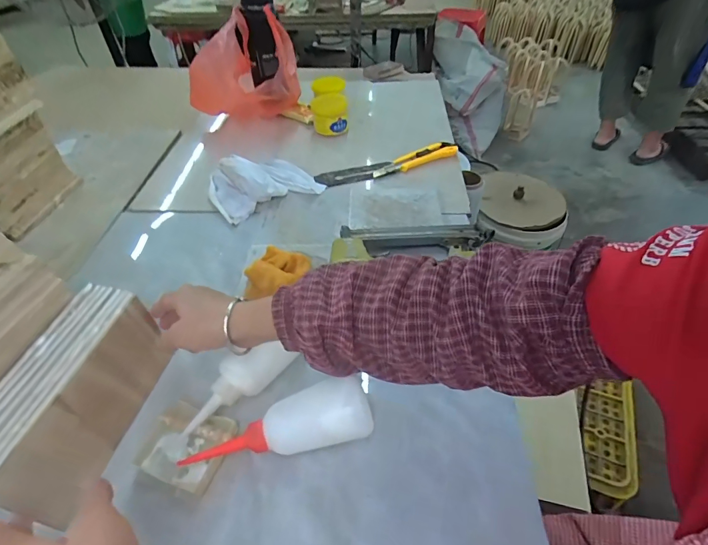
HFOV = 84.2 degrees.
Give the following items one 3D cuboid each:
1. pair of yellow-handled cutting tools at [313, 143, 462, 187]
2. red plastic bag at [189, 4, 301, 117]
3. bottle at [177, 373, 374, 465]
[{"bbox_3d":[0.063,-0.207,0.751,0.277,0.028,0.041,-15,48,-12],"label":"pair of yellow-handled cutting tools"},{"bbox_3d":[-0.239,-0.442,0.851,0.228,0.182,0.142,16,49,17],"label":"red plastic bag"},{"bbox_3d":[-0.072,0.152,0.376,0.179,0.048,0.050,-19,47,3],"label":"bottle"}]

